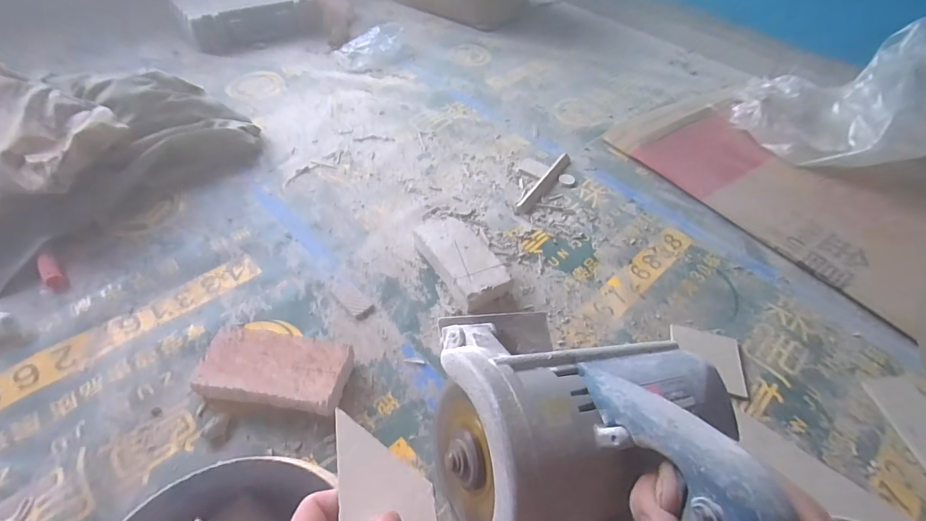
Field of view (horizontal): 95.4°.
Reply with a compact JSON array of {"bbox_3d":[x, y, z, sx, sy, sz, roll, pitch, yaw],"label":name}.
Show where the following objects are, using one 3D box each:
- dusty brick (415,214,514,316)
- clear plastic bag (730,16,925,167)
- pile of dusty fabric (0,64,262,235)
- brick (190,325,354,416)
[{"bbox_3d":[-0.005,-0.003,0.842,0.111,0.055,0.226,-25,62,-27],"label":"dusty brick"},{"bbox_3d":[1.022,-0.408,1.082,0.368,0.321,0.395,-8,56,-17],"label":"clear plastic bag"},{"bbox_3d":[-0.841,-0.293,0.906,0.473,0.213,0.573,37,55,16],"label":"pile of dusty fabric"},{"bbox_3d":[-0.294,0.173,0.660,0.220,0.064,0.115,14,52,-1],"label":"brick"}]

